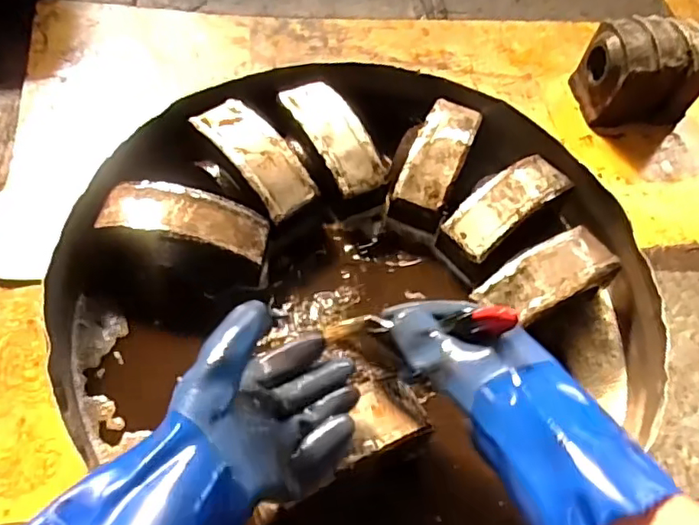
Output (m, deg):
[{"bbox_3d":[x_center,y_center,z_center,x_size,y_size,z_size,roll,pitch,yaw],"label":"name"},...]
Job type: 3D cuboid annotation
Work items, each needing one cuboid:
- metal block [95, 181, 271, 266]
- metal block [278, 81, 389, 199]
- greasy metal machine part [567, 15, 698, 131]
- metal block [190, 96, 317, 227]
[{"bbox_3d":[-0.155,-0.042,0.564,0.154,0.033,0.060,11,59,-2],"label":"metal block"},{"bbox_3d":[-0.018,-0.140,0.642,0.059,0.032,0.149,-24,66,-20],"label":"metal block"},{"bbox_3d":[0.564,-0.372,1.131,0.194,0.147,0.142,4,59,-6],"label":"greasy metal machine part"},{"bbox_3d":[-0.098,-0.112,0.613,0.058,0.032,0.147,-35,70,-24],"label":"metal block"}]

